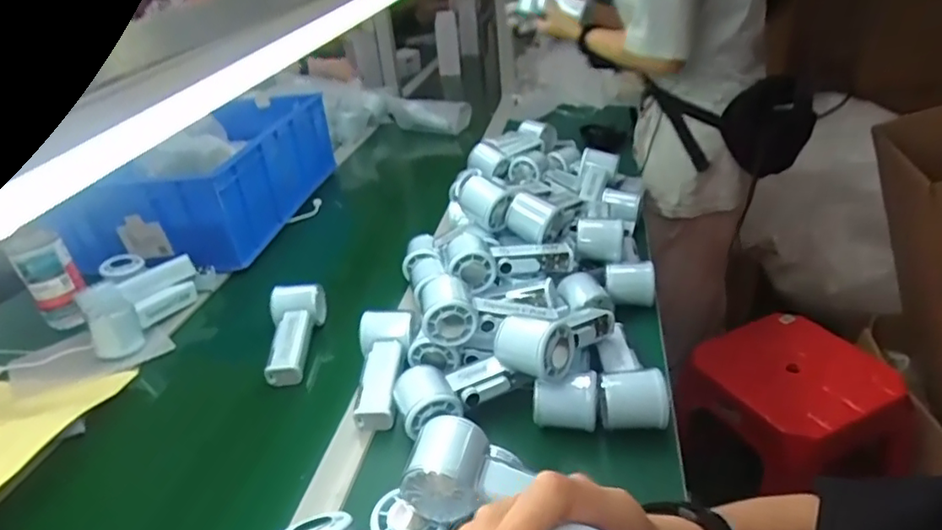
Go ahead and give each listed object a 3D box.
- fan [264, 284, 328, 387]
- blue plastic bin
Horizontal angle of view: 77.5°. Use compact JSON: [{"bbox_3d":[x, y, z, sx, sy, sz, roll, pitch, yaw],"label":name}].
[{"bbox_3d":[-0.223,0.085,0.722,0.056,0.047,0.139,-5,43,4],"label":"fan"},{"bbox_3d":[-0.441,-0.176,1.095,0.266,0.144,0.514,1,32,15],"label":"blue plastic bin"}]

